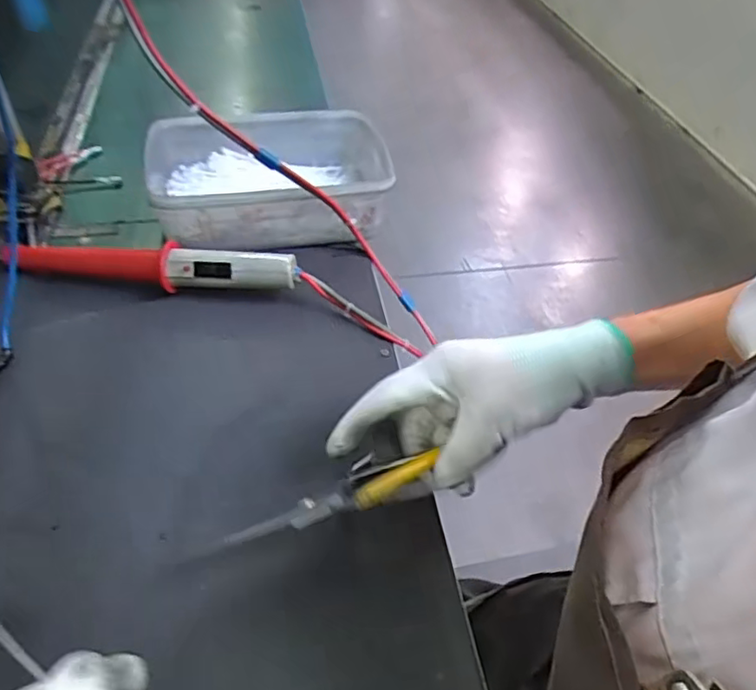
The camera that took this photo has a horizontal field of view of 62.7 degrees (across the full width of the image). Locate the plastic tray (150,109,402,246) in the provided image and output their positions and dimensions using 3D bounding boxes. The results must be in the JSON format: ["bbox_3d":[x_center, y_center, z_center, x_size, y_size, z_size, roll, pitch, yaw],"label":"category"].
[{"bbox_3d":[-0.112,-0.160,0.606,0.235,0.069,0.165,-3,46,-7],"label":"plastic tray"}]

